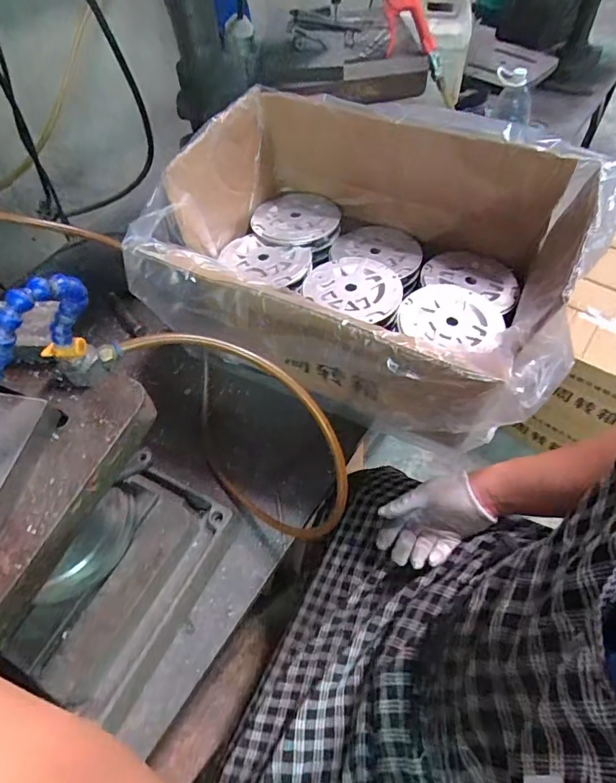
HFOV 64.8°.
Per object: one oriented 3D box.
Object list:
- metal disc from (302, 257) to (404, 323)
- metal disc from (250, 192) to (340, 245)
[{"bbox_3d":[0.069,-0.150,0.686,0.132,0.014,0.117,25,60,18],"label":"metal disc"},{"bbox_3d":[-0.014,-0.279,0.770,0.135,0.011,0.135,-1,56,2],"label":"metal disc"}]

